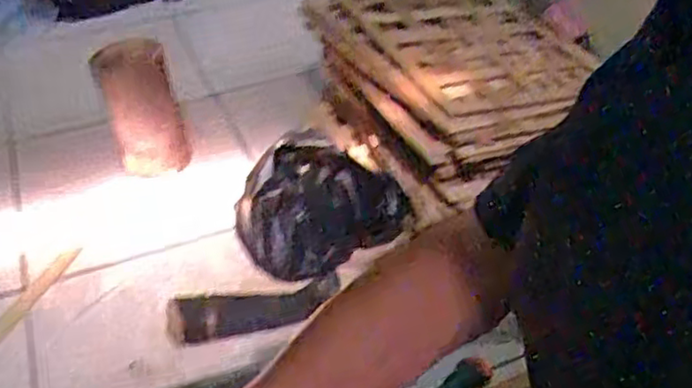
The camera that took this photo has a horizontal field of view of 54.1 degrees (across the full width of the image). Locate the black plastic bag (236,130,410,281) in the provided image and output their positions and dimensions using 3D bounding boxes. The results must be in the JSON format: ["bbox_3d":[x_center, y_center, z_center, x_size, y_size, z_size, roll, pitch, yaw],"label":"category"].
[{"bbox_3d":[-0.029,0.010,0.785,0.185,0.107,0.120,-24,44,-24],"label":"black plastic bag"}]

